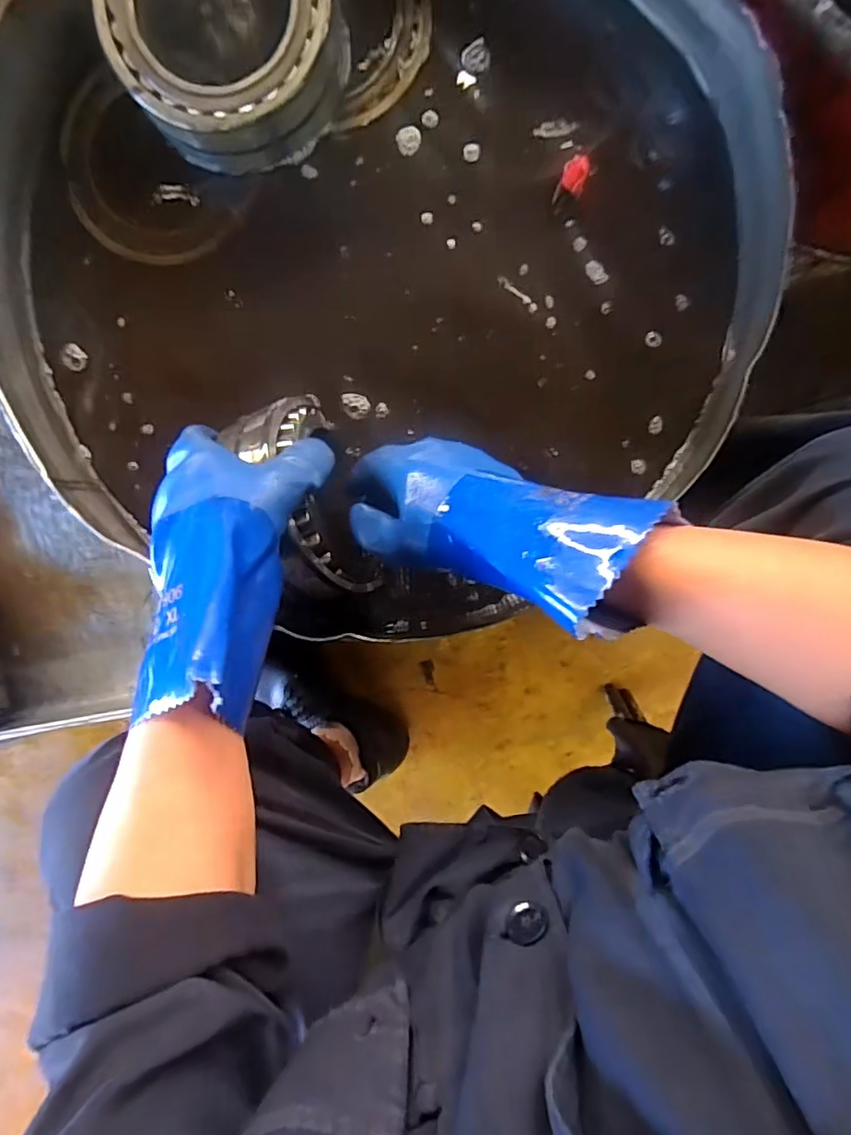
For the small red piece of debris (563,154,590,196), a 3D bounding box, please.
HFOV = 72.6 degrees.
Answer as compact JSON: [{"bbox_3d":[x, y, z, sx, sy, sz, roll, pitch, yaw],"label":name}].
[{"bbox_3d":[0.114,-0.301,0.444,0.018,0.008,0.027,16,96,1],"label":"small red piece of debris"}]

